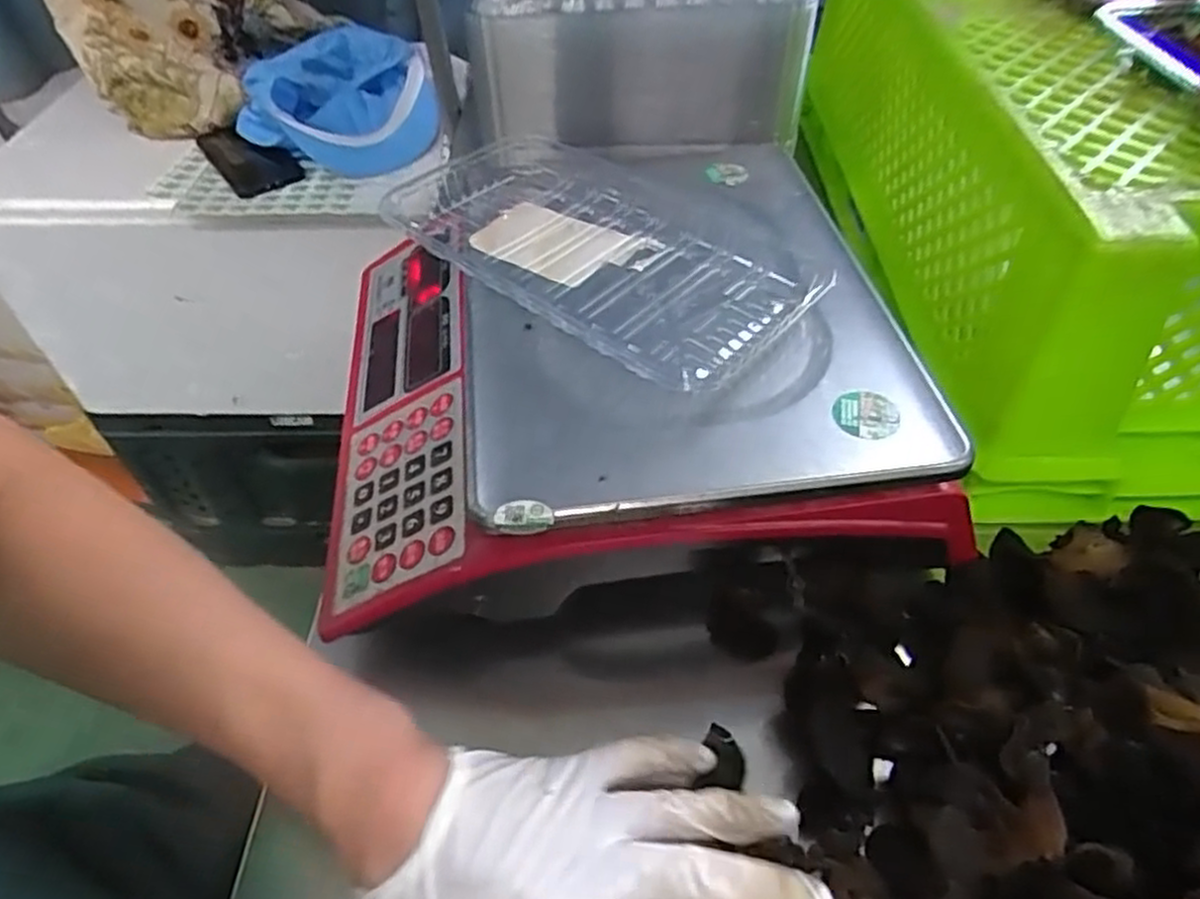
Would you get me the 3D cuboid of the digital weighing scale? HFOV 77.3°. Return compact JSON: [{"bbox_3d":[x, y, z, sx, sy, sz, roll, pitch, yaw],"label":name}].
[{"bbox_3d":[-0.002,-0.062,0.432,0.302,0.092,0.302,-6,48,-3],"label":"digital weighing scale"}]

